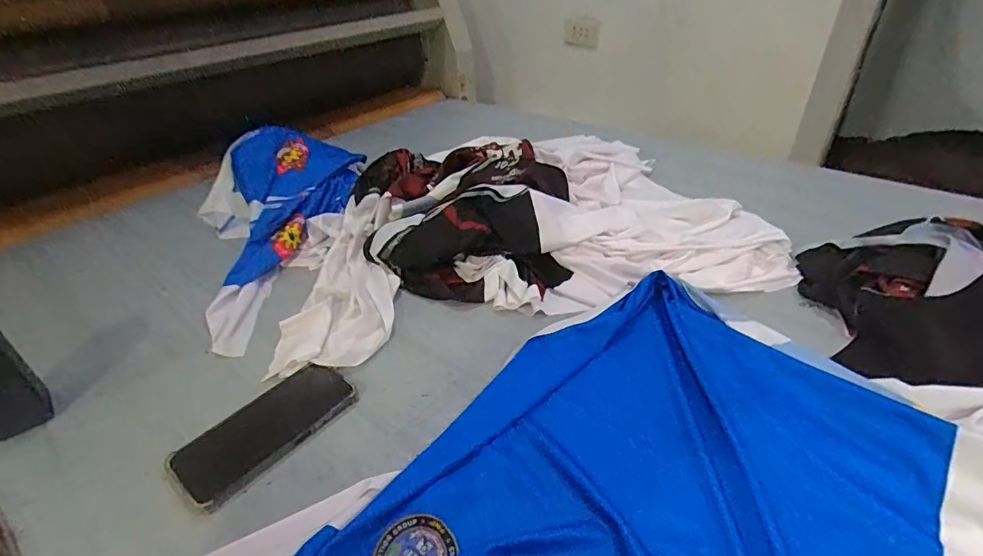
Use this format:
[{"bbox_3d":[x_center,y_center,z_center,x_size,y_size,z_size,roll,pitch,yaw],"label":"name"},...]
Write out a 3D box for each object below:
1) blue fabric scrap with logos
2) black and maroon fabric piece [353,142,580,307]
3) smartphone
[{"bbox_3d":[-0.326,-0.117,0.772,0.294,0.097,0.487,-20,40,-20],"label":"blue fabric scrap with logos"},{"bbox_3d":[-0.054,-0.109,0.764,0.347,0.086,0.335,1,37,6],"label":"black and maroon fabric piece"},{"bbox_3d":[-0.228,0.151,0.487,0.086,0.014,0.169,23,45,31],"label":"smartphone"}]

